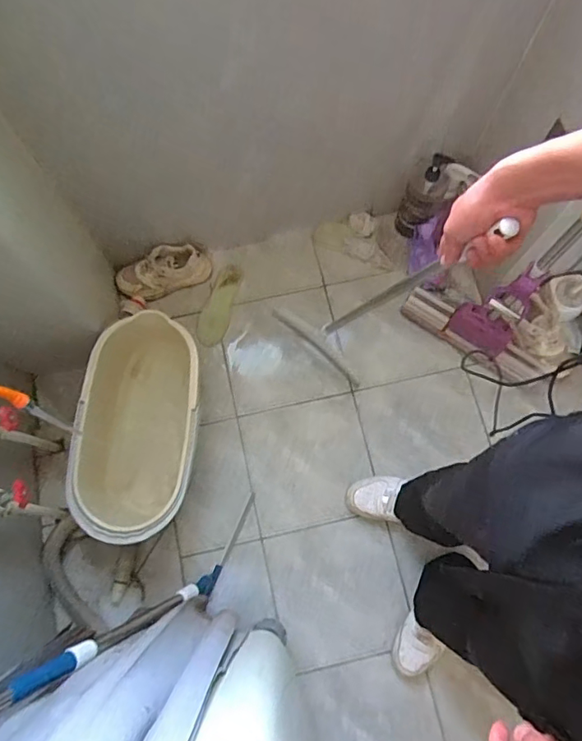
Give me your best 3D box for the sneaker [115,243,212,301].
[{"bbox_3d":[-0.330,-0.255,1.334,0.245,0.087,0.097,-17,75,-4],"label":"sneaker"}]

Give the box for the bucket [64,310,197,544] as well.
[{"bbox_3d":[-0.334,0.120,1.152,0.249,0.195,0.475,7,75,2],"label":"bucket"}]

